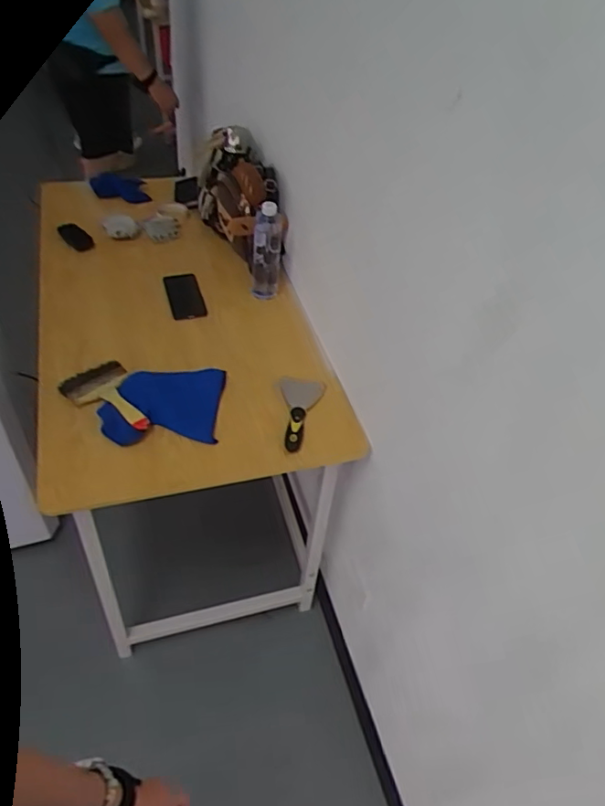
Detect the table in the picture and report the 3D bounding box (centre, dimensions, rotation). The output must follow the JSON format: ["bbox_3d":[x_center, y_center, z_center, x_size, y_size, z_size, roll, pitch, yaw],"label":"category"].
[{"bbox_3d":[-0.330,-0.025,1.563,0.567,0.672,1.051,-9,47,-15],"label":"table"}]

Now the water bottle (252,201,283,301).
[{"bbox_3d":[-0.079,-0.328,1.289,0.062,0.222,0.073,4,45,-3],"label":"water bottle"}]

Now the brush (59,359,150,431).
[{"bbox_3d":[-0.349,-0.011,1.109,0.196,0.028,0.115,32,50,23],"label":"brush"}]

